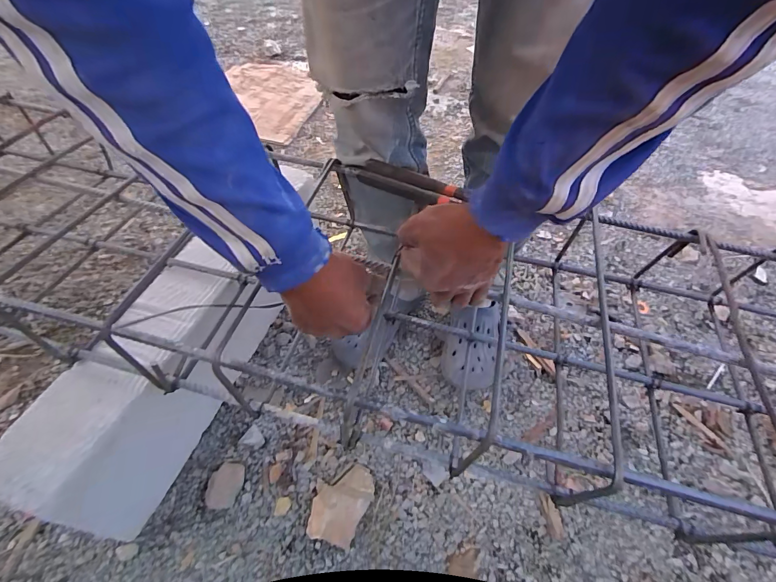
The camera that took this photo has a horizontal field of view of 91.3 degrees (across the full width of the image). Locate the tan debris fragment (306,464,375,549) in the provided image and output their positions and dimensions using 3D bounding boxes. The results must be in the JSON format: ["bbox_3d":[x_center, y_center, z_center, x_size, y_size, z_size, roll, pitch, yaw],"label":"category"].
[{"bbox_3d":[-0.065,0.300,0.536,0.082,0.025,0.097,6,51,2],"label":"tan debris fragment"}]

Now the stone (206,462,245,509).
[{"bbox_3d":[-0.235,0.279,0.546,0.043,0.021,0.060,12,52,6],"label":"stone"}]

